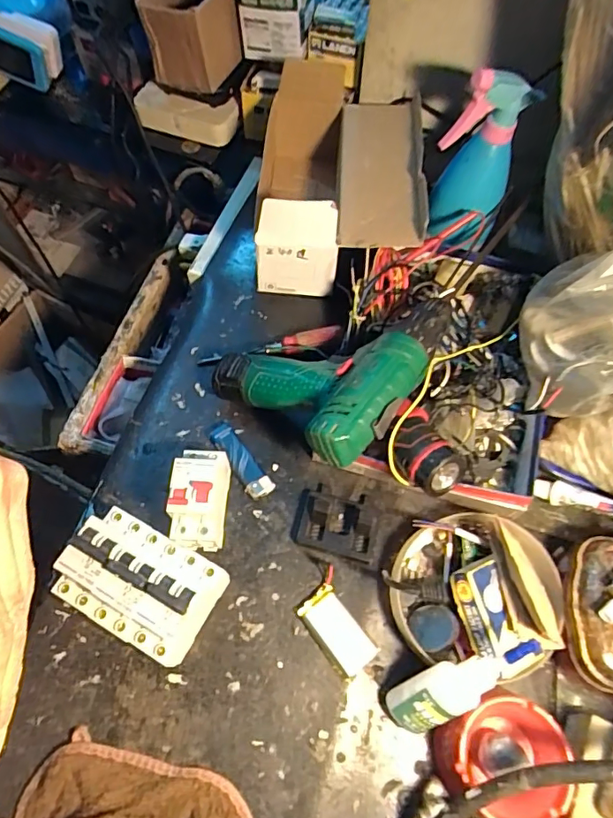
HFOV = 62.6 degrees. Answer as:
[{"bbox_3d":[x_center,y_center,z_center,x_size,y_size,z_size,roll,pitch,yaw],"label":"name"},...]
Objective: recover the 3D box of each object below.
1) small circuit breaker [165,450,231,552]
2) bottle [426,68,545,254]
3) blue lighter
[{"bbox_3d":[-0.087,0.078,0.422,0.041,0.068,0.075,3,63,1],"label":"small circuit breaker"},{"bbox_3d":[0.167,-0.236,0.501,0.076,0.157,0.103,18,64,9],"label":"bottle"},{"bbox_3d":[-0.062,0.046,0.470,0.024,0.013,0.084,-33,68,-16],"label":"blue lighter"}]

